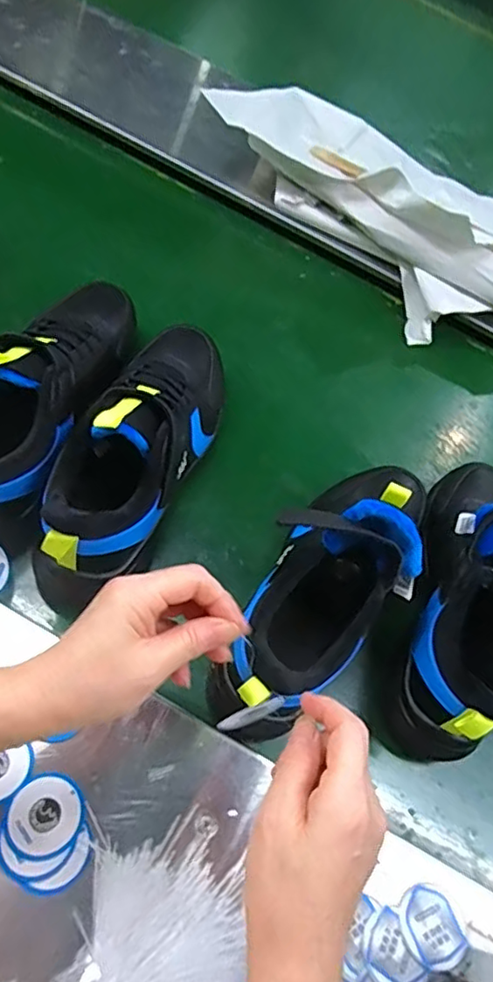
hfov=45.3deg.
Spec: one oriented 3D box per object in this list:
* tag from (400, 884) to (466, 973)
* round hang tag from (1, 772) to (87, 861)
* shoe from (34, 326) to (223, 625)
[{"bbox_3d":[0.128,0.300,0.407,0.040,0.004,0.046,-17,57,-25],"label":"tag"},{"bbox_3d":[-0.132,0.212,0.386,0.047,0.004,0.046,9,55,-14],"label":"round hang tag"},{"bbox_3d":[-0.082,-0.043,0.518,0.086,0.131,0.283,16,56,10],"label":"shoe"}]

